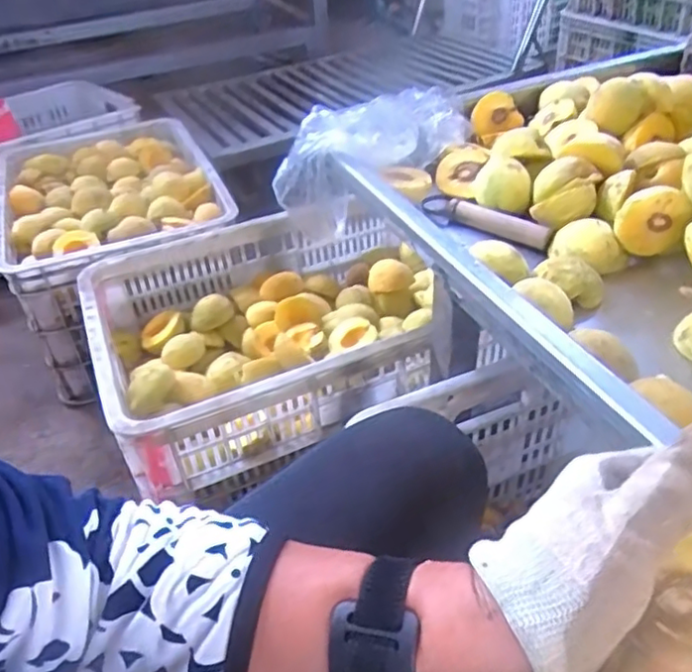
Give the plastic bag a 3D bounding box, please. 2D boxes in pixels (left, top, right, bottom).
[{"bbox_3d":[0.027,-0.227,0.725,0.246,0.096,0.118,-21,40,0],"label":"plastic bag"}]

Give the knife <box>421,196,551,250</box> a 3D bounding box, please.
[{"bbox_3d":[0.140,-0.120,0.635,0.028,0.024,0.150,-33,46,-29],"label":"knife"}]

